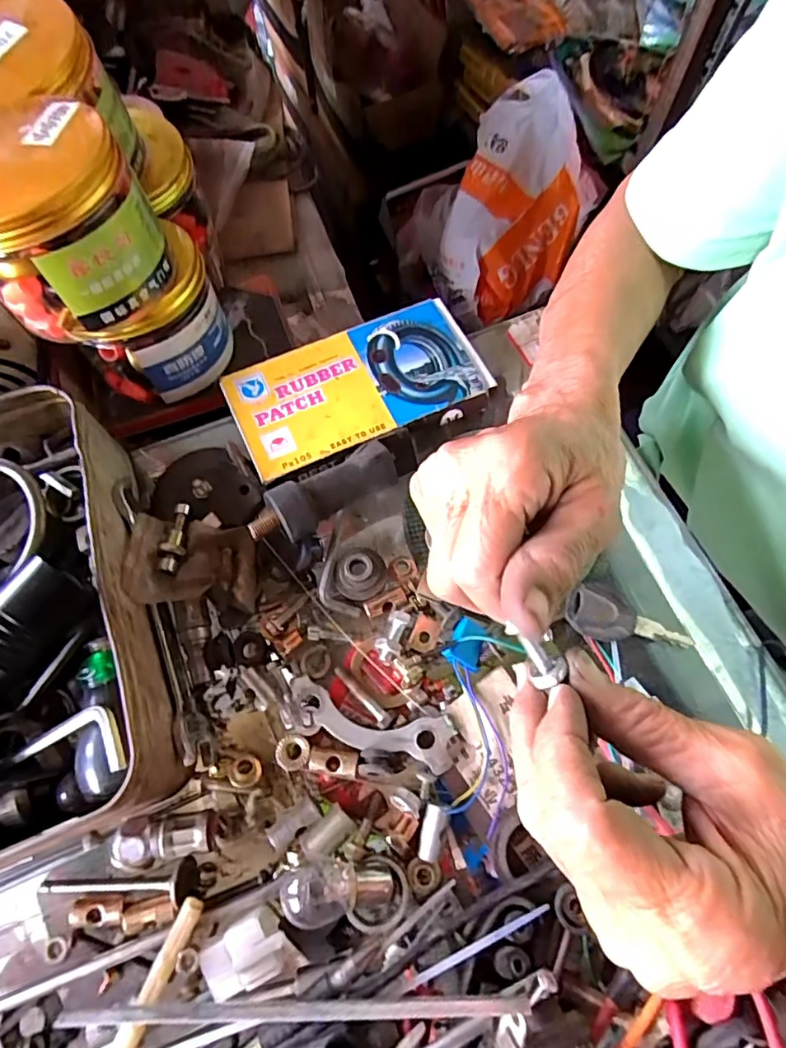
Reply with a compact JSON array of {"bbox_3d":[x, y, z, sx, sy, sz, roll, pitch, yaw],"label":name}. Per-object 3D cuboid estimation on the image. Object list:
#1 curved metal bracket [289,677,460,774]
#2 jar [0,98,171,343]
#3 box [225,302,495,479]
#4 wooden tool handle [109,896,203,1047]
[{"bbox_3d":[-0.011,0.093,0.251,0.079,0.007,0.023,14,68,6],"label":"curved metal bracket"},{"bbox_3d":[-0.156,-0.140,0.244,0.079,0.065,0.082,-33,71,-13],"label":"jar"},{"bbox_3d":[-0.018,-0.073,0.312,0.137,0.021,0.080,-22,69,-9],"label":"box"},{"bbox_3d":[-0.094,0.182,0.210,0.011,0.006,0.067,24,70,9],"label":"wooden tool handle"}]

